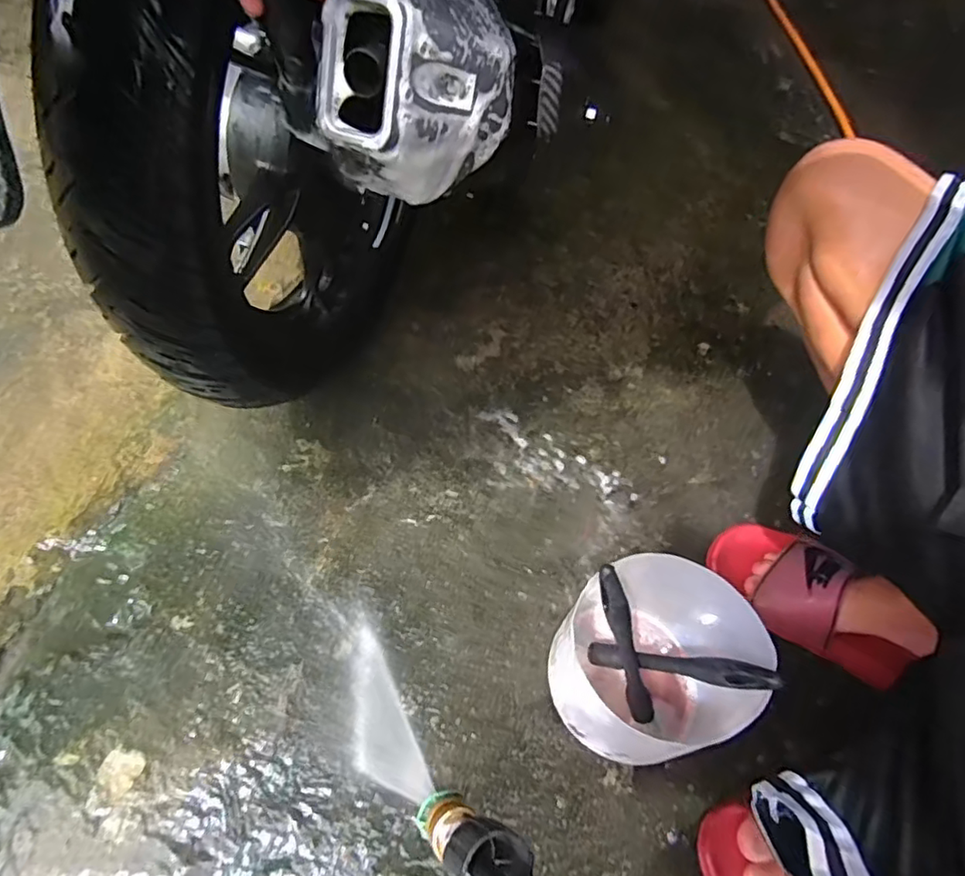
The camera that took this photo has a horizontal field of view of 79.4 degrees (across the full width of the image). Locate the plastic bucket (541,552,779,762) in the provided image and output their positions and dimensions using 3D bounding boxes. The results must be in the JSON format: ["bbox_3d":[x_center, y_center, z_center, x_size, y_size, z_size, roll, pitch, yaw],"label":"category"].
[{"bbox_3d":[0.154,0.210,0.515,0.172,0.157,0.145,34,59,14],"label":"plastic bucket"}]

